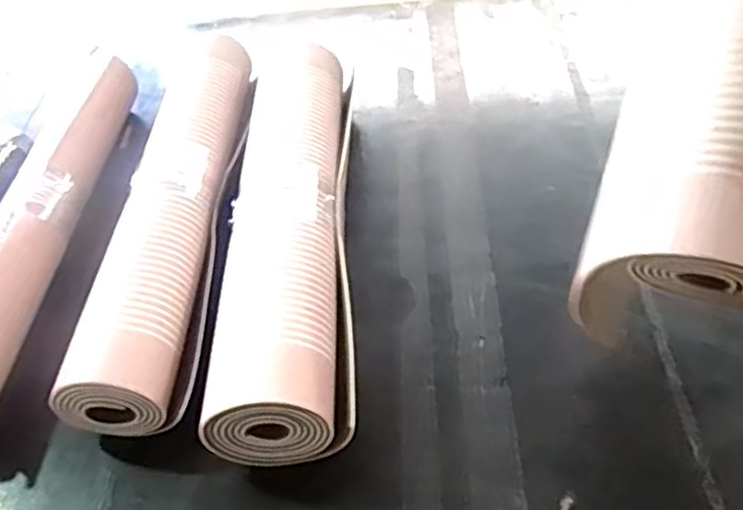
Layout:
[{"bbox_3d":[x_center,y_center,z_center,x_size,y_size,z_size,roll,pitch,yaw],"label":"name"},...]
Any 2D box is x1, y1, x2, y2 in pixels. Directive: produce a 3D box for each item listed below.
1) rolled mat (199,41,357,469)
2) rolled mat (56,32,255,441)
[{"bbox_3d":[-0.078,-0.042,0.688,0.113,0.091,0.497,-3,48,1],"label":"rolled mat"},{"bbox_3d":[-0.197,-0.052,0.724,0.106,0.089,0.504,-1,48,4],"label":"rolled mat"}]

